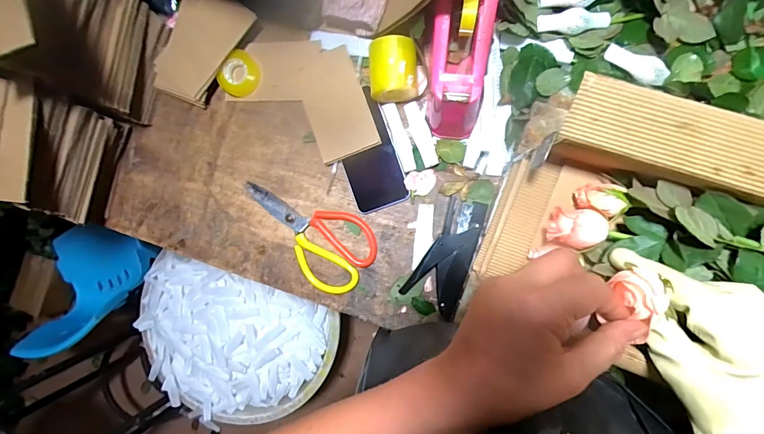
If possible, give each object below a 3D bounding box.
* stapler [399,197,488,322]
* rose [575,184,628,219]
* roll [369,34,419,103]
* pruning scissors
[{"bbox_3d":[0.082,0.049,0.482,0.071,0.029,0.149,19,93,6],"label":"stapler"},{"bbox_3d":[0.191,-0.015,0.328,0.033,0.030,0.027,8,91,7],"label":"rose"},{"bbox_3d":[0.015,-0.183,0.470,0.058,0.045,0.075,-1,90,7],"label":"roll"},{"bbox_3d":[-0.105,0.025,0.510,0.192,0.007,0.106,28,94,6],"label":"pruning scissors"}]

